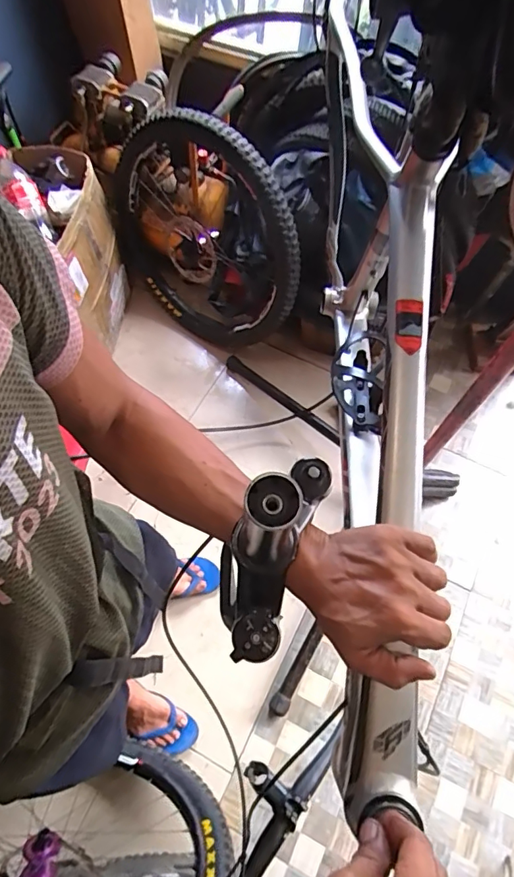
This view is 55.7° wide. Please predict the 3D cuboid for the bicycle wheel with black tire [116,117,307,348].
[{"bbox_3d":[-0.153,-0.630,1.542,0.147,0.731,0.700,-45,111,-32],"label":"bicycle wheel with black tire"}]

